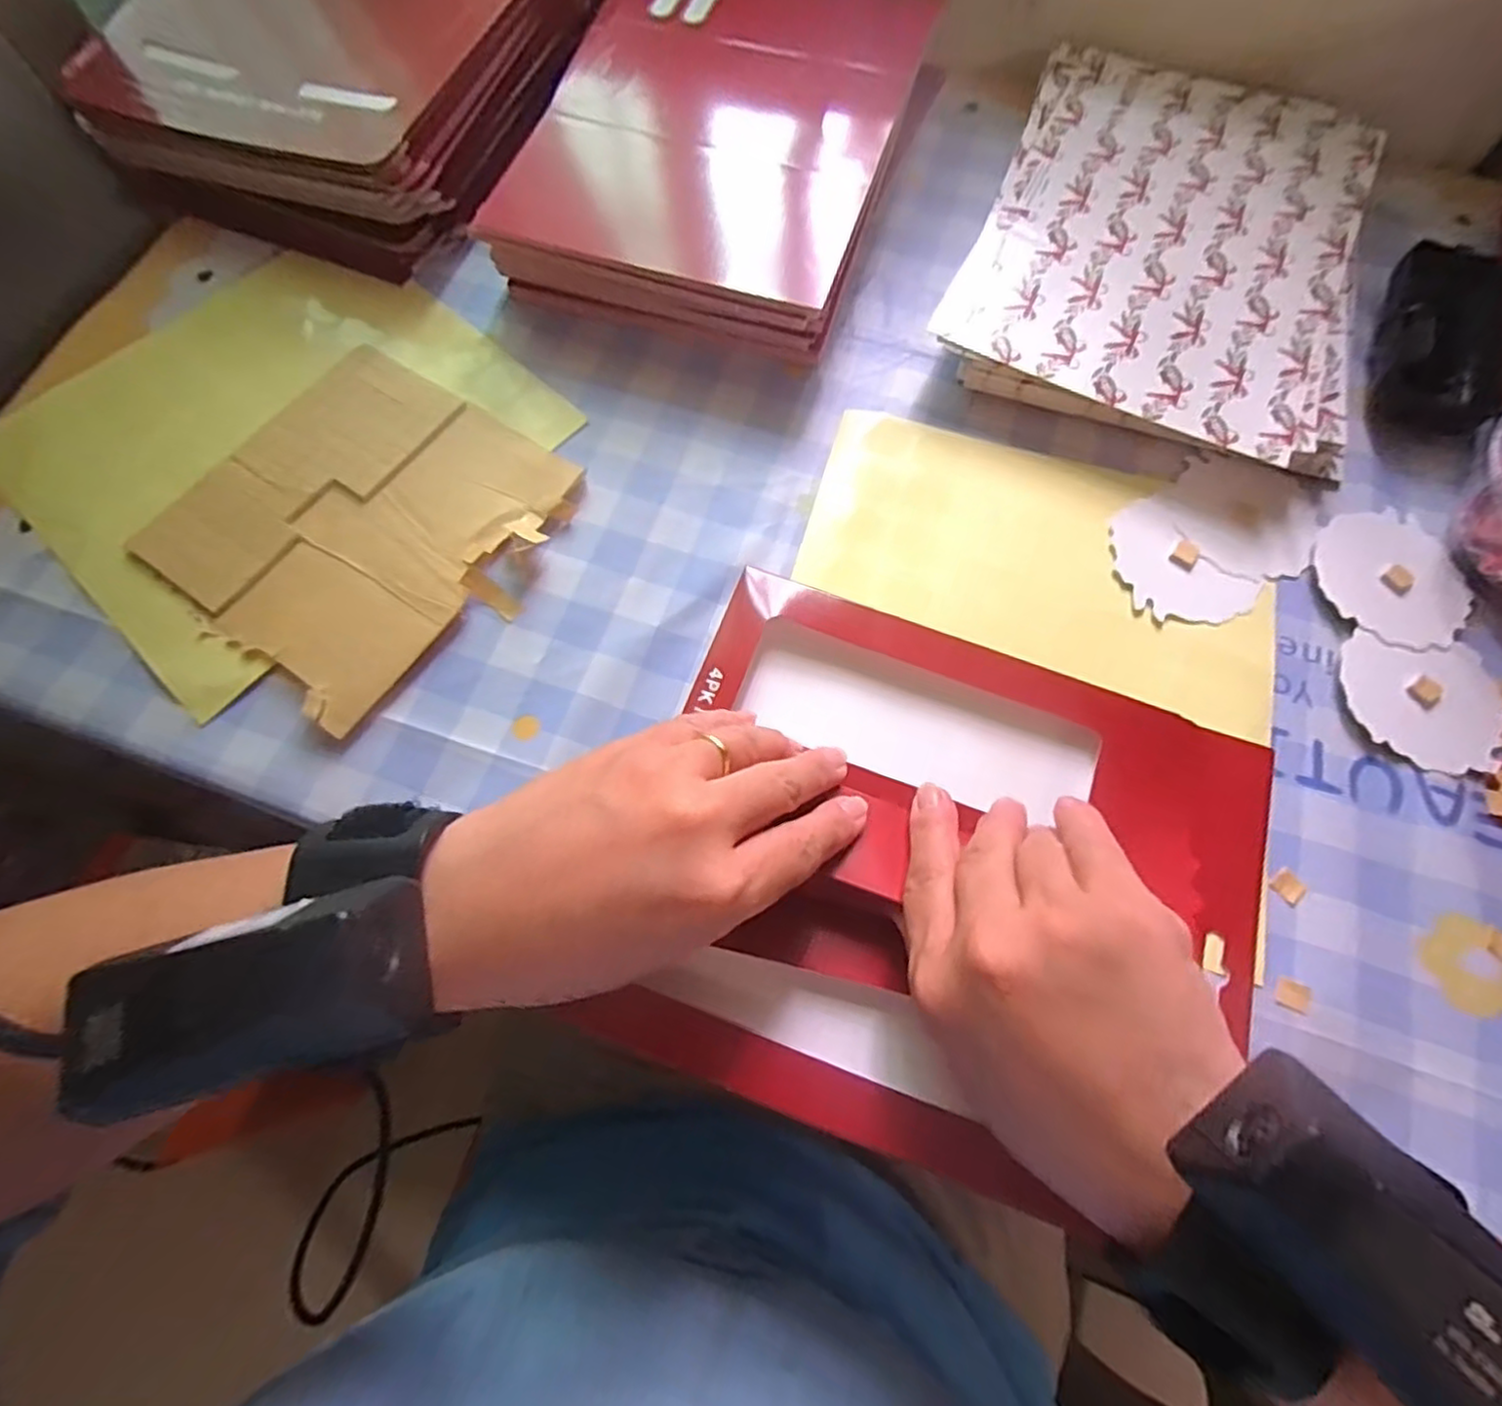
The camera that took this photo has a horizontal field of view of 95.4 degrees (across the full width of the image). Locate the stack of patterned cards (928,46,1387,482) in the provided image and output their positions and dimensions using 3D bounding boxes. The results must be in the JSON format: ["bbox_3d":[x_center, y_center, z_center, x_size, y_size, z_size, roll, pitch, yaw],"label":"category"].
[{"bbox_3d":[0.226,-0.243,0.370,0.193,0.030,0.263,22,71,7],"label":"stack of patterned cards"}]

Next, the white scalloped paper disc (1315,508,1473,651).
[{"bbox_3d":[0.293,-0.057,0.312,0.065,0.004,0.068,0,70,0],"label":"white scalloped paper disc"}]

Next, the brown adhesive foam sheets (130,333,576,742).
[{"bbox_3d":[-0.183,-0.087,0.323,0.157,0.008,0.158,31,72,10],"label":"brown adhesive foam sheets"}]

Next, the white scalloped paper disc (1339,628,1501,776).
[{"bbox_3d":[0.289,0.000,0.290,0.067,0.004,0.059,8,70,2],"label":"white scalloped paper disc"}]

